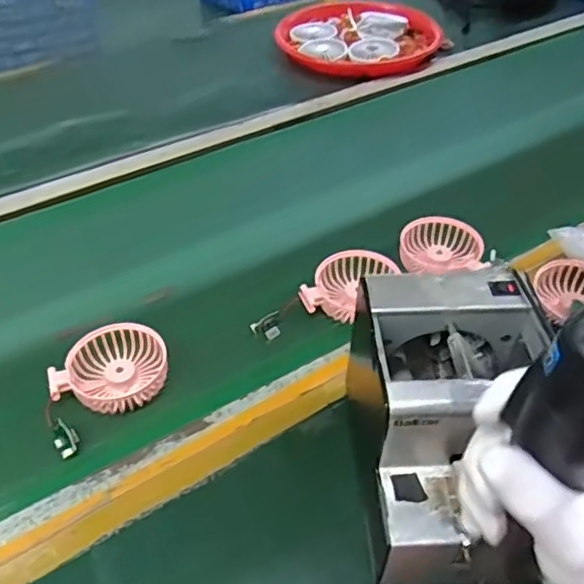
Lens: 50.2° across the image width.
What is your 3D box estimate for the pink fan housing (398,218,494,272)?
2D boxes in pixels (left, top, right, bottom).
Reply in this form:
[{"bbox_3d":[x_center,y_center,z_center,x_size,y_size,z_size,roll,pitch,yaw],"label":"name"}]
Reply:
[{"bbox_3d":[0.164,-0.054,0.689,0.087,0.020,0.093,3,44,2],"label":"pink fan housing"}]

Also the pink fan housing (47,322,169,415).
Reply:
[{"bbox_3d":[-0.168,0.071,0.578,0.102,0.028,0.081,-8,44,-10],"label":"pink fan housing"}]

